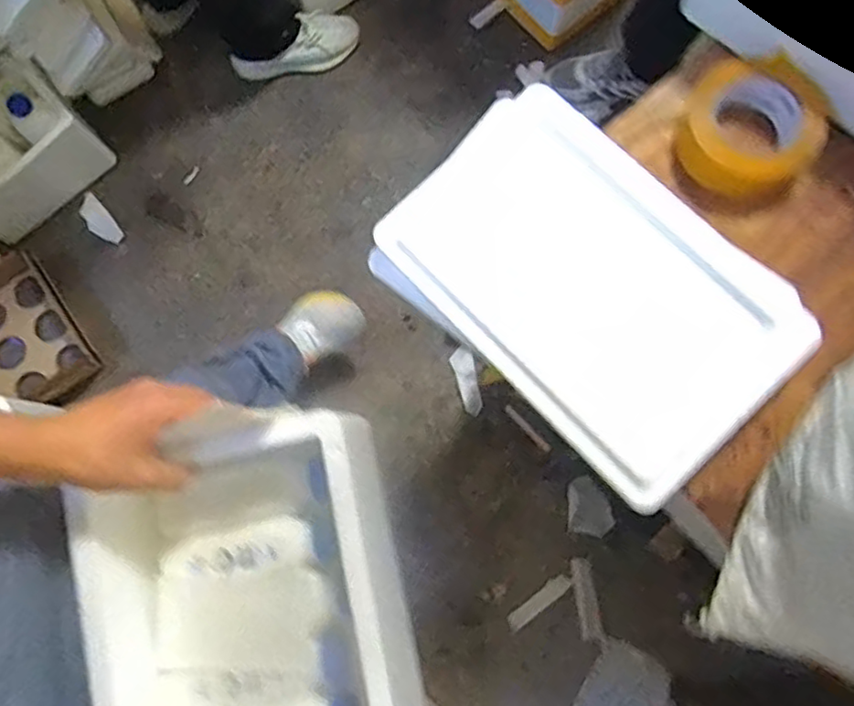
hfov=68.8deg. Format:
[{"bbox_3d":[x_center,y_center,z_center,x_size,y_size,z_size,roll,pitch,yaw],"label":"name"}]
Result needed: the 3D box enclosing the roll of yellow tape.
[{"bbox_3d":[0.313,-0.218,0.599,0.121,0.042,0.123,0,78,1],"label":"roll of yellow tape"}]

